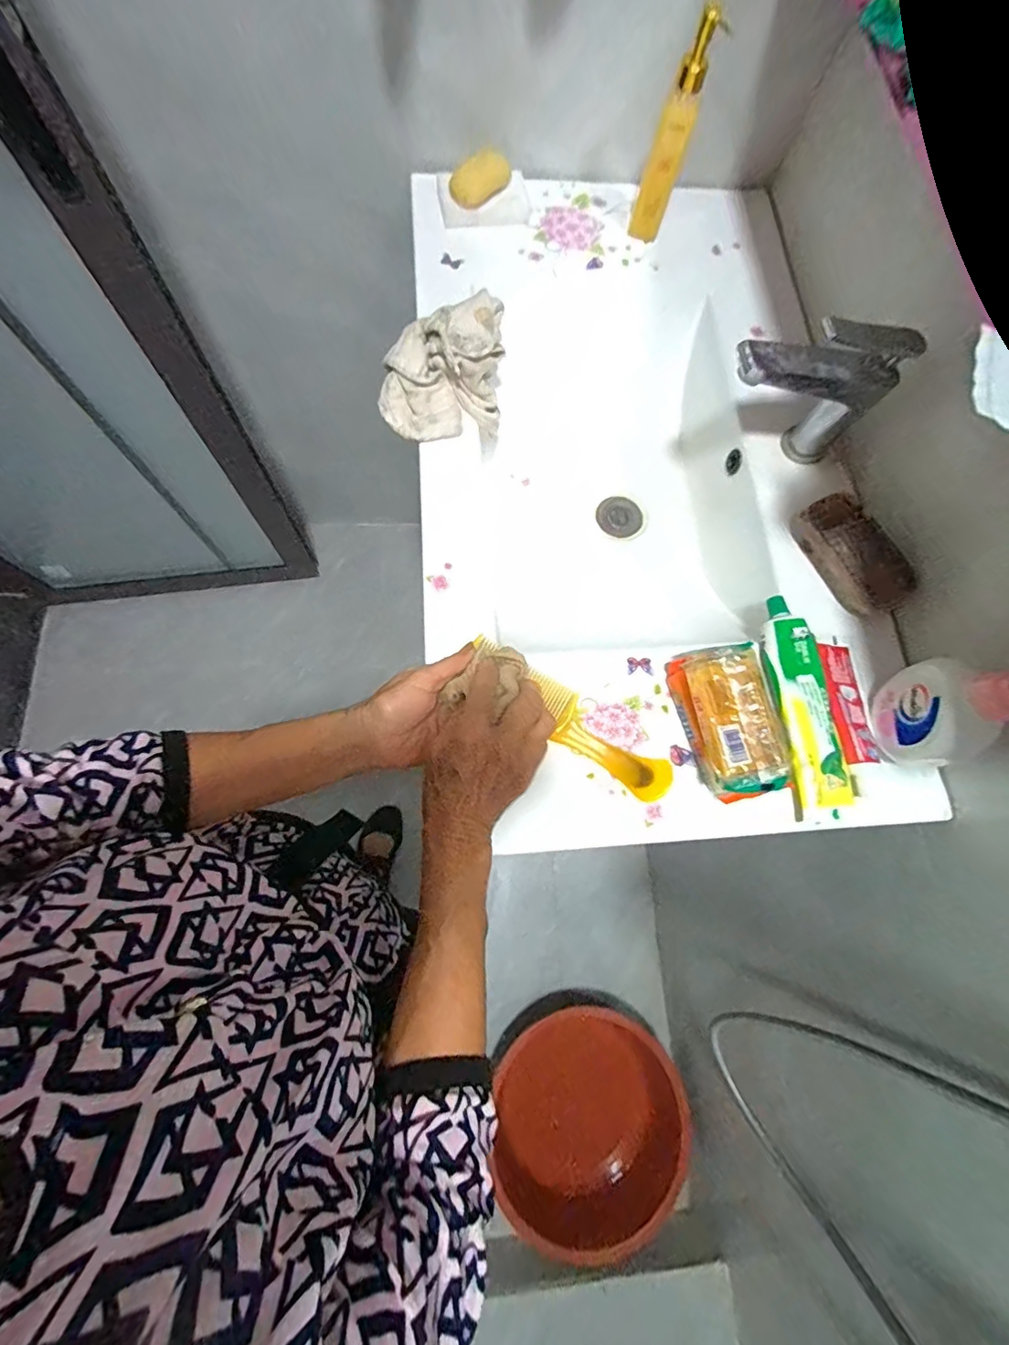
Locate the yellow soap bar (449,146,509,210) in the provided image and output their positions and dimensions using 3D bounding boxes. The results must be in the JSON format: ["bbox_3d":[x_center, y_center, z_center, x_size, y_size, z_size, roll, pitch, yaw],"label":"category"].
[{"bbox_3d":[-0.028,-0.583,0.606,0.050,0.021,0.078,43,78,9],"label":"yellow soap bar"}]

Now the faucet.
[{"bbox_3d":[0.285,-0.270,0.504,0.154,0.126,0.047,0,75,-2],"label":"faucet"}]

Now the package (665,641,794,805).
[{"bbox_3d":[0.185,0.043,0.433,0.079,0.063,0.123,-11,76,-5],"label":"package"}]

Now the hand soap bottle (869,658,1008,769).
[{"bbox_3d":[0.352,0.028,0.396,0.053,0.137,0.084,-15,76,-6],"label":"hand soap bottle"}]

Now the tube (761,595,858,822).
[{"bbox_3d":[0.271,0.025,0.463,0.053,0.019,0.197,-3,75,-3],"label":"tube"}]

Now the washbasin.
[{"bbox_3d":[0.158,-0.214,0.595,0.373,0.173,0.767,-4,75,-3],"label":"washbasin"}]

